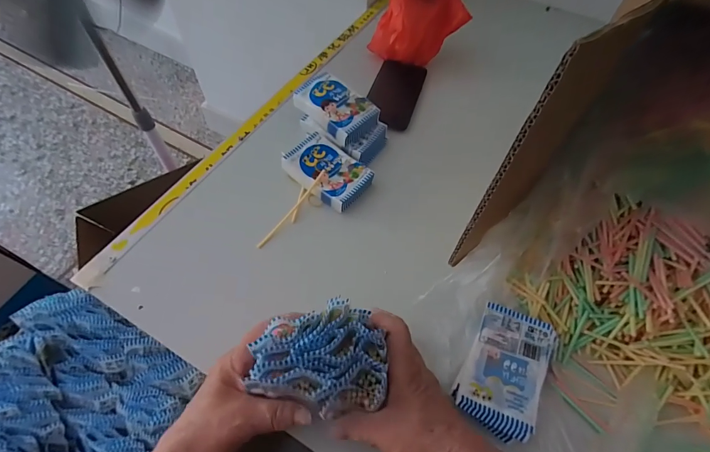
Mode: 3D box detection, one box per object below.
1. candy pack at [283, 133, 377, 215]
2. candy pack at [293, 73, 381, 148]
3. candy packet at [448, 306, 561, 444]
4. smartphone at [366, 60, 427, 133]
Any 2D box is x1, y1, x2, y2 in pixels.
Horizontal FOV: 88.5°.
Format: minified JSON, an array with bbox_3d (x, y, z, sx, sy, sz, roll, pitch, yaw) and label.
[{"bbox_3d":[-0.038,-0.071,0.481,0.106,0.027,0.074,38,64,19],"label":"candy pack"},{"bbox_3d":[-0.027,-0.164,0.506,0.105,0.028,0.071,41,78,13],"label":"candy pack"},{"bbox_3d":[0.147,0.139,0.357,0.073,0.023,0.113,26,61,13],"label":"candy packet"},{"bbox_3d":[0.066,-0.215,0.589,0.077,0.007,0.152,16,59,7],"label":"smartphone"}]

